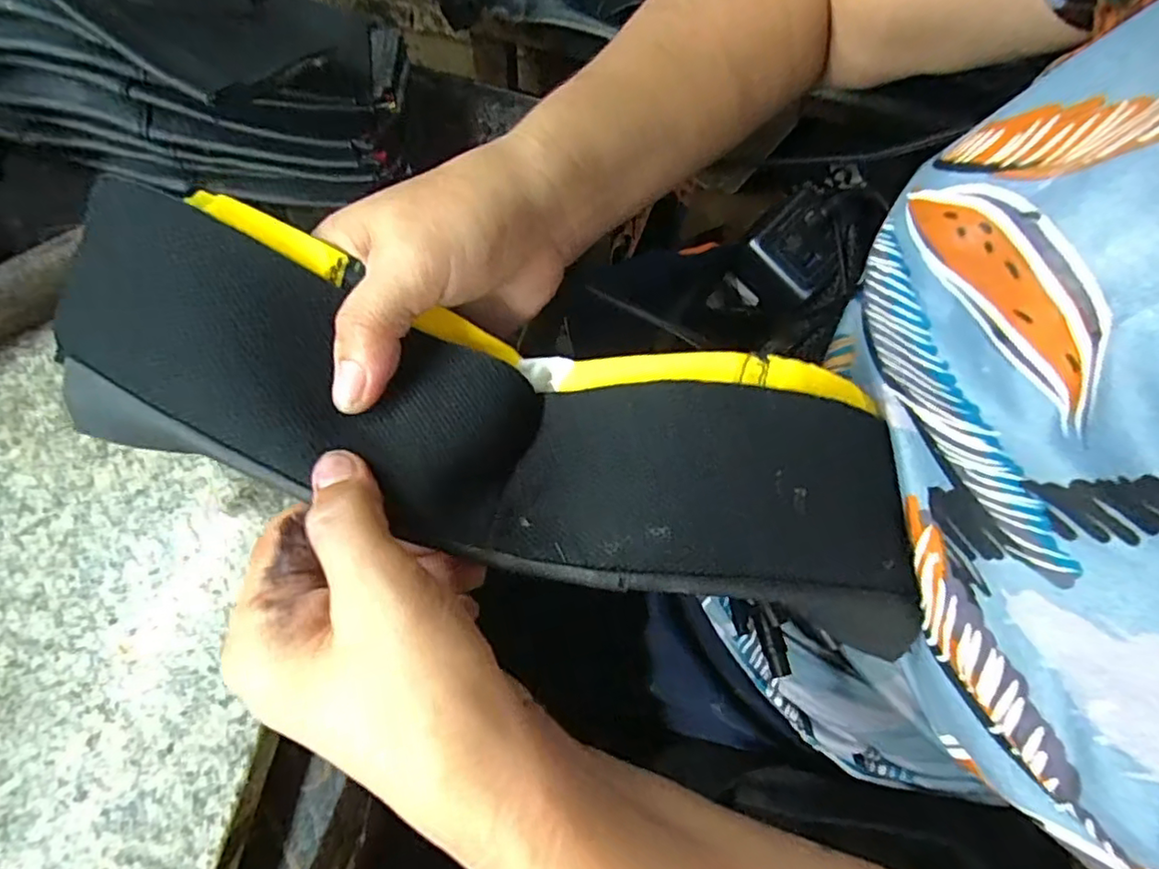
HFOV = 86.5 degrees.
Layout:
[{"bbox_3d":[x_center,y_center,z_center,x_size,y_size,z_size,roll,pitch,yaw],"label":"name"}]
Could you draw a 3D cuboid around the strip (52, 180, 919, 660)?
[{"bbox_3d":[-0.025,-0.004,0.208,0.293,0.036,0.085,16,67,-2],"label":"strip"}]

